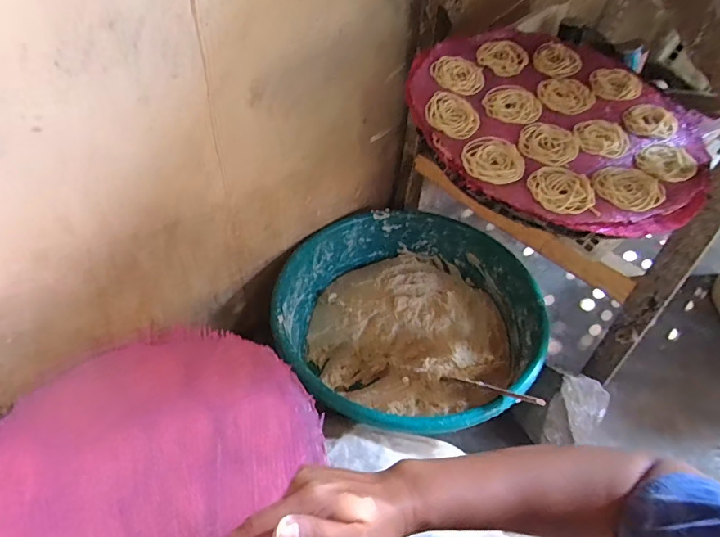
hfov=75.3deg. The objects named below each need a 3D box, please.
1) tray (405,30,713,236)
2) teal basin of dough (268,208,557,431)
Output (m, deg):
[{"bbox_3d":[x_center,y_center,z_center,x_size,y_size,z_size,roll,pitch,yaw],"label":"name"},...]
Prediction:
[{"bbox_3d":[0.230,-0.182,0.566,0.327,0.021,0.338,-5,57,-6],"label":"tray"},{"bbox_3d":[0.075,0.100,0.802,0.413,0.163,0.416,2,46,-2],"label":"teal basin of dough"}]

